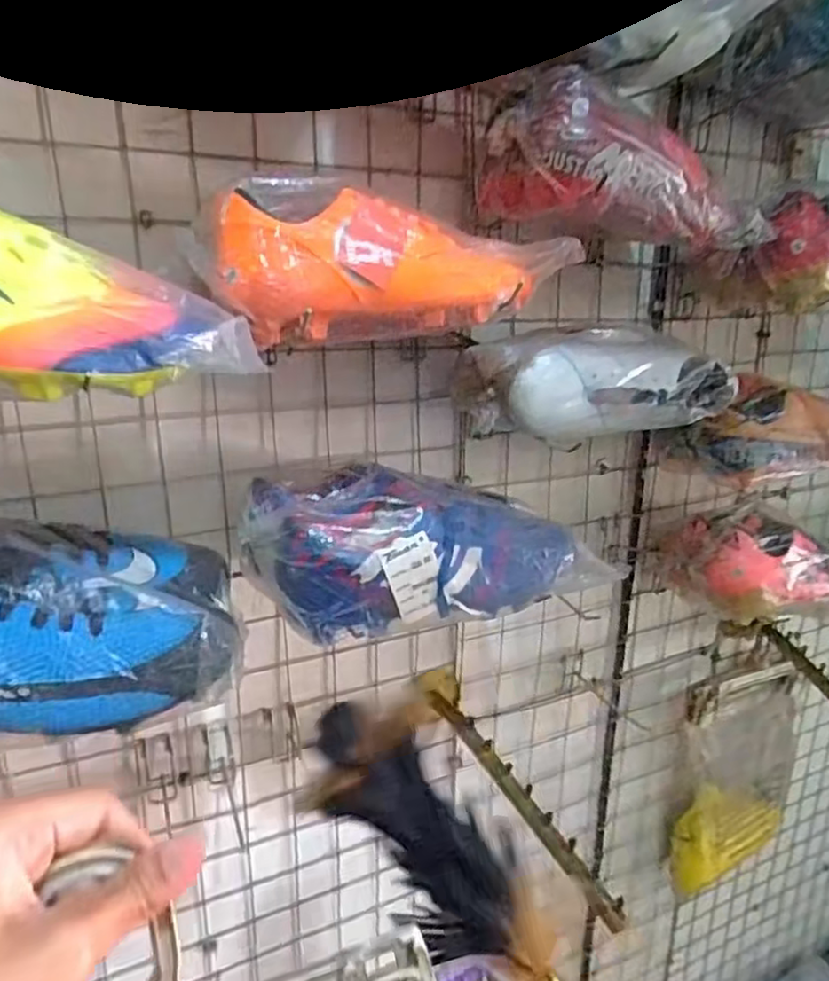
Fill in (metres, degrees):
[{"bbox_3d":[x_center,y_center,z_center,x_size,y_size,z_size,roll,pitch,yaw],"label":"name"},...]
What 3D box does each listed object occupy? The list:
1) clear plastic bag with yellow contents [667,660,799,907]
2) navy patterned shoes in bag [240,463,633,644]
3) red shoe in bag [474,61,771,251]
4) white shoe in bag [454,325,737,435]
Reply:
[{"bbox_3d":[0.484,0.431,1.021,0.242,0.358,0.051,-7,19,-27],"label":"clear plastic bag with yellow contents"},{"bbox_3d":[0.015,0.043,0.536,0.288,0.104,0.091,-2,18,-10],"label":"navy patterned shoes in bag"},{"bbox_3d":[0.179,-0.260,0.555,0.242,0.095,0.098,-8,20,-27],"label":"red shoe in bag"},{"bbox_3d":[0.168,-0.104,0.611,0.252,0.084,0.103,-4,18,-18],"label":"white shoe in bag"}]

